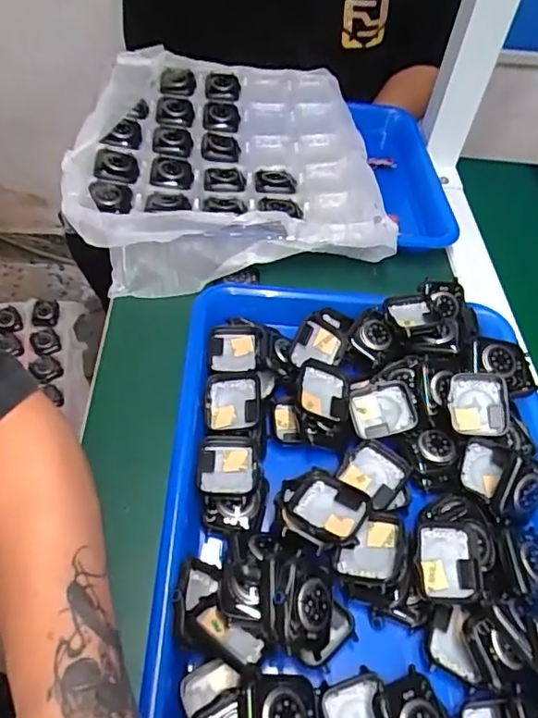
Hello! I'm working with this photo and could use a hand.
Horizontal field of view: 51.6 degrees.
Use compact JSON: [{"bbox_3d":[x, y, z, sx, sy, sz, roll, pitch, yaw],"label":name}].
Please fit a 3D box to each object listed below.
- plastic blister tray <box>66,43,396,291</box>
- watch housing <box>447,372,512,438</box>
[{"bbox_3d":[-0.049,-0.207,0.566,0.292,0.046,0.342,-6,52,-11],"label":"plastic blister tray"},{"bbox_3d":[0.139,0.030,0.369,0.038,0.008,0.043,-3,76,5],"label":"watch housing"}]

